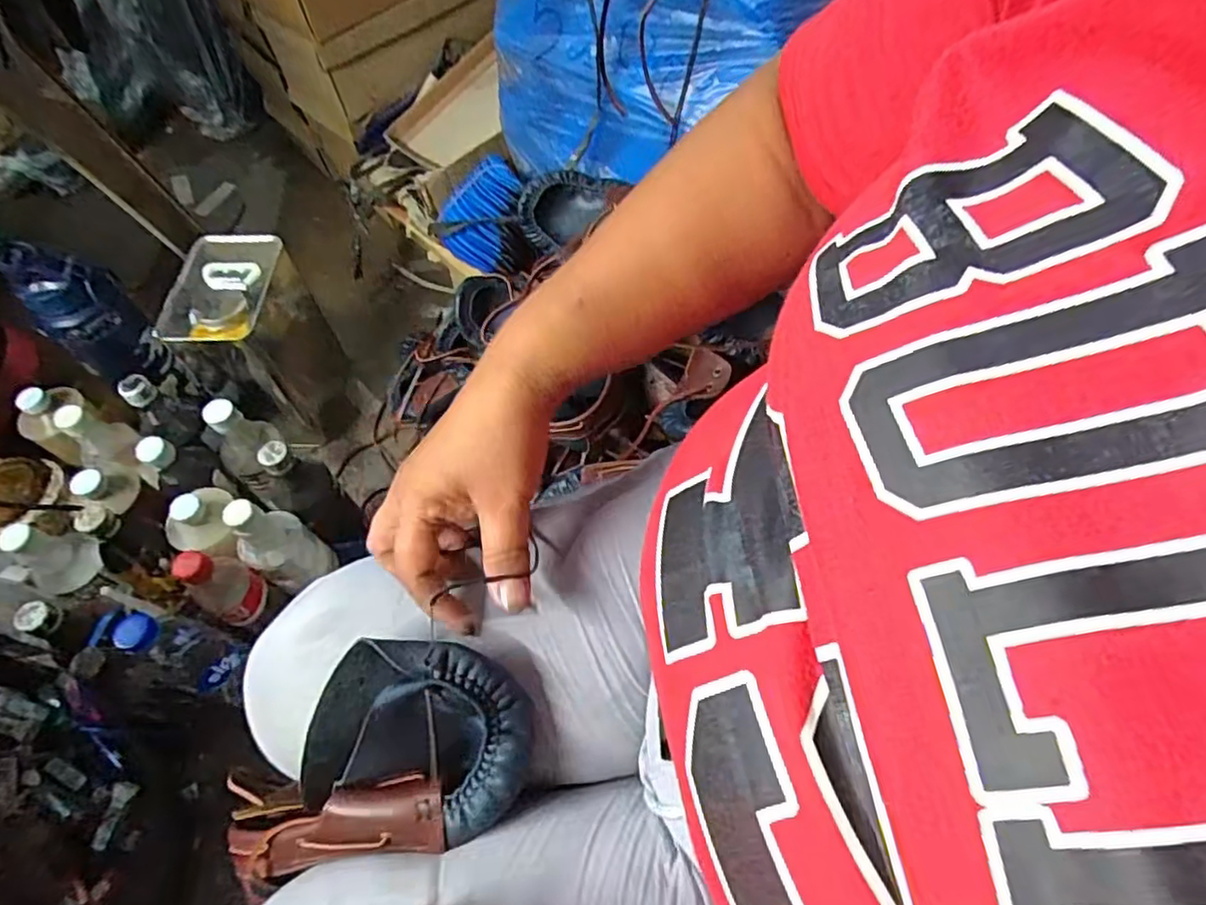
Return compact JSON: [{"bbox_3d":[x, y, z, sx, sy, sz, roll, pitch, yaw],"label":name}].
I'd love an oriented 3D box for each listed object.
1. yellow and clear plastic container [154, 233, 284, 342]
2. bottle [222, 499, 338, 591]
[{"bbox_3d":[-0.437,-0.187,0.742,0.101,0.023,0.157,0,62,2],"label":"yellow and clear plastic container"},{"bbox_3d":[-0.348,0.101,0.701,0.054,0.141,0.065,31,67,17],"label":"bottle"}]

